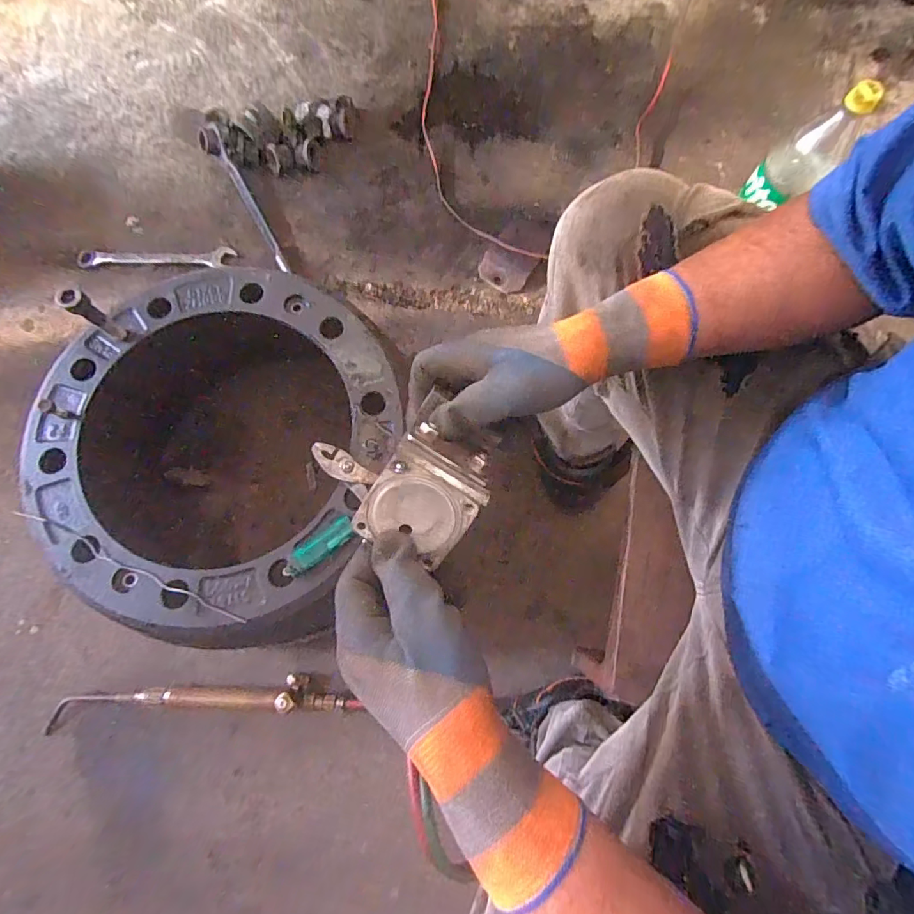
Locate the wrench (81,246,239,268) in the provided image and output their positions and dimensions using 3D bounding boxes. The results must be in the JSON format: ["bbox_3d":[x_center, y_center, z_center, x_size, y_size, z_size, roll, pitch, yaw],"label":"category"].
[{"bbox_3d":[-0.518,-0.343,0.849,0.264,0.007,0.036,-2,76,-1],"label":"wrench"}]

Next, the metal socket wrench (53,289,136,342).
[{"bbox_3d":[-0.370,-0.145,0.507,0.023,0.089,0.020,27,77,6],"label":"metal socket wrench"}]

